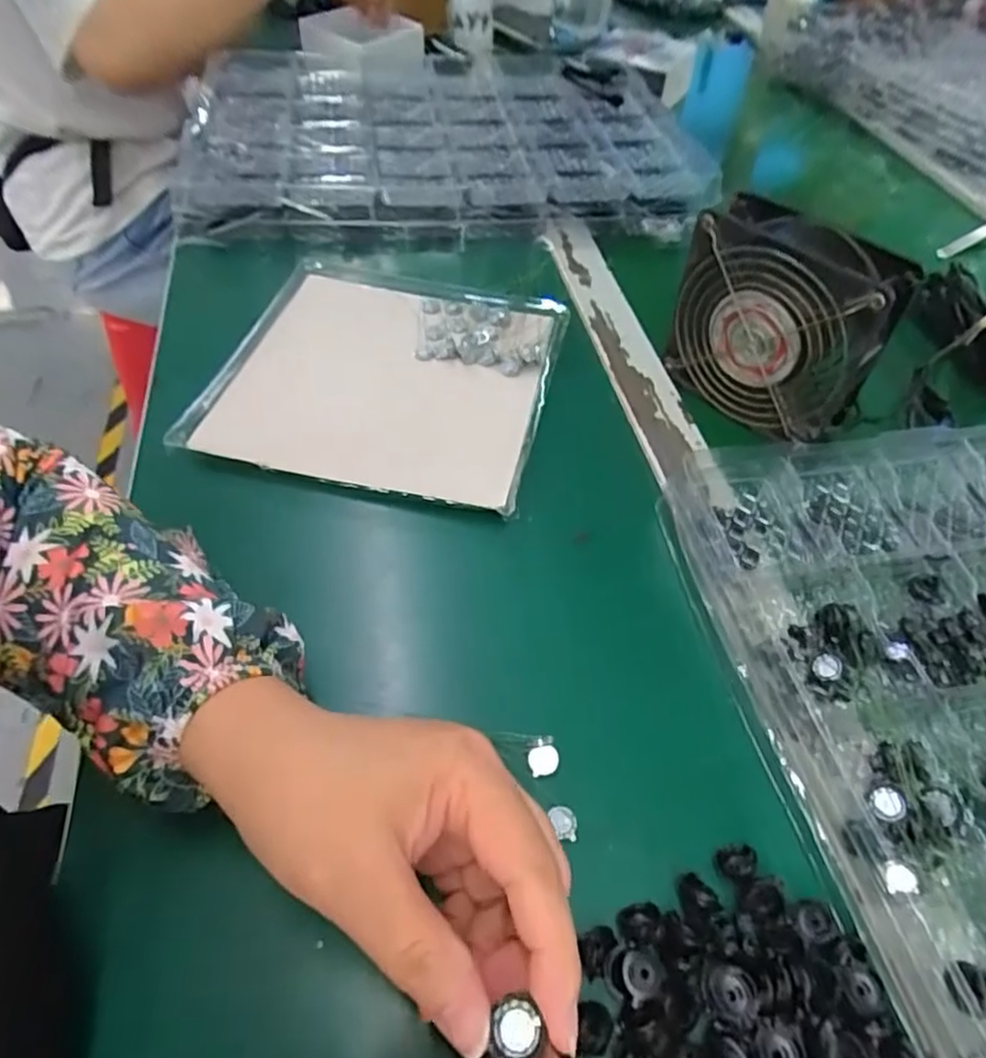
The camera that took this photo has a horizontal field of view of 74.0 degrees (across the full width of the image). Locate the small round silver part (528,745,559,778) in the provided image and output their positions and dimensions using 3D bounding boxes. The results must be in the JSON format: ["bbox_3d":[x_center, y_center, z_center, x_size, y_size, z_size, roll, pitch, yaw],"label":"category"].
[{"bbox_3d":[0.022,0.099,0.279,0.013,0.006,0.011,-17,55,-15],"label":"small round silver part"}]

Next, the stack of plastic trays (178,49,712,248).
[{"bbox_3d":[-0.049,-0.406,0.647,0.464,0.032,0.388,-2,52,-4],"label":"stack of plastic trays"}]

